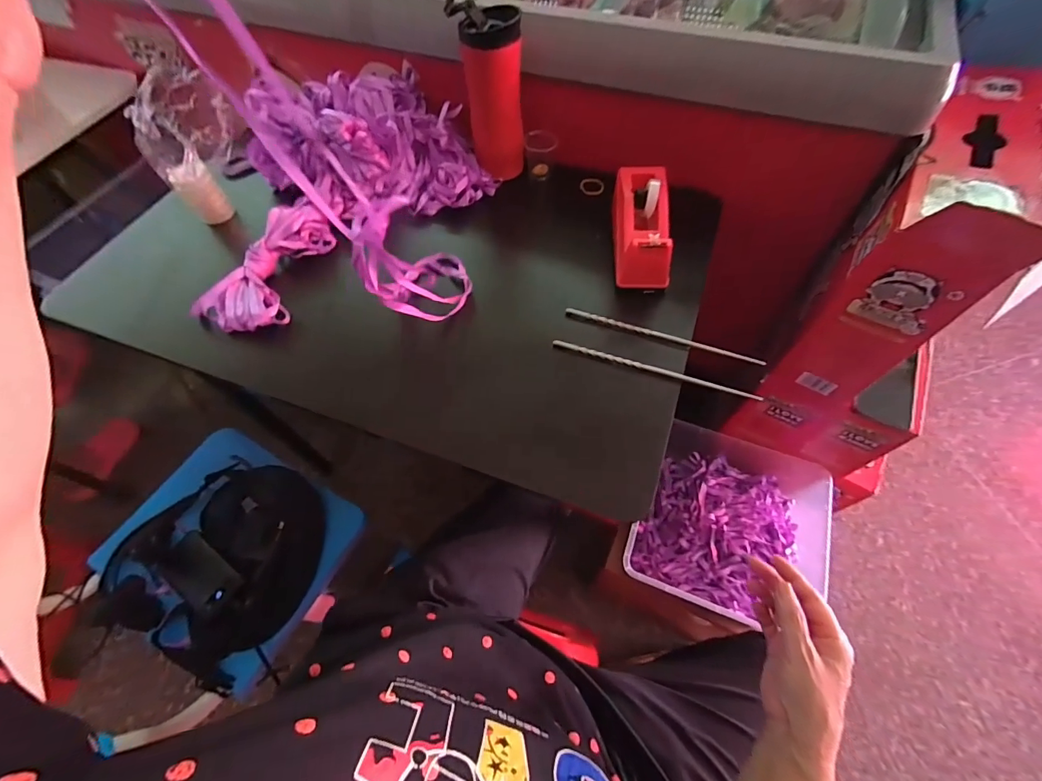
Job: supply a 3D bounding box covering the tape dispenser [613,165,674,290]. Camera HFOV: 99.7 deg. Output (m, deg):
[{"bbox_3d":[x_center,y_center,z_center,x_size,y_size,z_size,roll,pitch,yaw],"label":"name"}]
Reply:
[{"bbox_3d":[0.147,-0.204,0.536,0.064,0.060,0.157,1,60,3],"label":"tape dispenser"}]

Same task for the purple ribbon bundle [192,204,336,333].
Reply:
[{"bbox_3d":[-0.316,-0.156,0.564,0.110,0.061,0.195,13,62,10],"label":"purple ribbon bundle"}]

